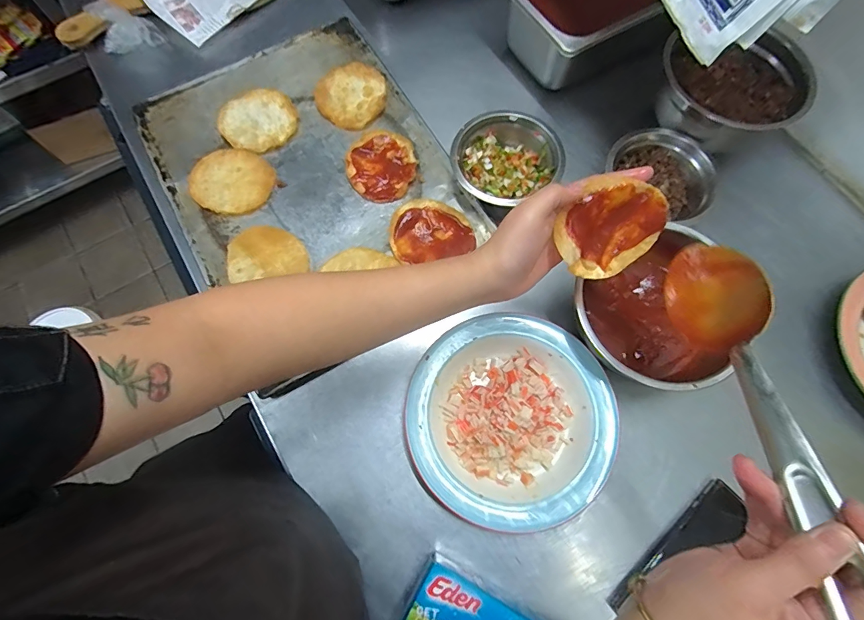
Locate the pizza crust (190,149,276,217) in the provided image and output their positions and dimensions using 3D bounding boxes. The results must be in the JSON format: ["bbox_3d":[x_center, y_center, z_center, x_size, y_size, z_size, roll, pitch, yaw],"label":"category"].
[{"bbox_3d":[-0.254,-0.164,0.540,0.095,0.019,0.094,-40,76,-12],"label":"pizza crust"}]

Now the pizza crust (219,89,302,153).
[{"bbox_3d":[-0.231,-0.253,0.567,0.097,0.020,0.087,-33,76,-8],"label":"pizza crust"}]

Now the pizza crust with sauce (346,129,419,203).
[{"bbox_3d":[-0.065,-0.190,0.549,0.088,0.010,0.101,-15,73,-5],"label":"pizza crust with sauce"}]

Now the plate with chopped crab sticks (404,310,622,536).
[{"bbox_3d":[0.080,0.110,0.439,0.208,0.027,0.204,0,72,0],"label":"plate with chopped crab sticks"}]

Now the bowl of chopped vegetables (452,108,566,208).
[{"bbox_3d":[0.088,-0.189,0.522,0.121,0.040,0.115,-33,75,-11],"label":"bowl of chopped vegetables"}]

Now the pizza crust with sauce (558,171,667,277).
[{"bbox_3d":[0.152,-0.069,0.358,0.090,0.011,0.079,-31,118,6],"label":"pizza crust with sauce"}]

